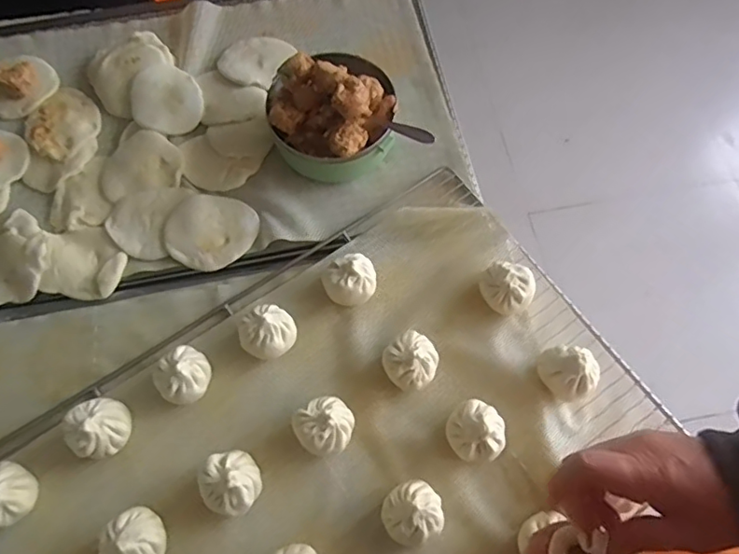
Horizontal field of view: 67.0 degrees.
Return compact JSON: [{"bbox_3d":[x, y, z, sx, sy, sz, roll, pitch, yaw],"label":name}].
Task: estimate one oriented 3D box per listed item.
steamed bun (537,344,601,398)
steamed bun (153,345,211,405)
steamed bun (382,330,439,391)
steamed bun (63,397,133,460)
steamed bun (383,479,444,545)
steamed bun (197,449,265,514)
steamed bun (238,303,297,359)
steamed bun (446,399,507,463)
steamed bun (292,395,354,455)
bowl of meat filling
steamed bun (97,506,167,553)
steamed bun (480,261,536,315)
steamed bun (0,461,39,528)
[{"bbox_3d":[0.191,0.089,0.536,0.046,0.050,0.052,-26,71,-10],"label":"steamed bun"},{"bbox_3d":[-0.177,0.092,0.529,0.048,0.033,0.050,42,73,15],"label":"steamed bun"},{"bbox_3d":[0.041,0.082,0.542,0.051,0.036,0.051,0,68,0],"label":"steamed bun"},{"bbox_3d":[-0.249,0.137,0.512,0.054,0.036,0.053,-2,68,-1],"label":"steamed bun"},{"bbox_3d":[0.039,0.206,0.487,0.052,0.039,0.050,0,68,0],"label":"steamed bun"},{"bbox_3d":[-0.123,0.182,0.495,0.050,0.037,0.053,0,68,0],"label":"steamed bun"},{"bbox_3d":[-0.100,0.054,0.551,0.053,0.038,0.051,0,68,0],"label":"steamed bun"},{"bbox_3d":[0.099,0.143,0.515,0.053,0.042,0.048,41,73,14],"label":"steamed bun"},{"bbox_3d":[-0.041,0.138,0.517,0.052,0.039,0.051,0,68,0],"label":"steamed bun"},{"bbox_3d":[-0.043,-0.185,0.623,0.135,0.096,0.131,0,68,0],"label":"bowl of meat filling"},{"bbox_3d":[-0.201,0.225,0.476,0.050,0.037,0.051,0,68,0],"label":"steamed bun"},{"bbox_3d":[0.138,0.012,0.564,0.052,0.046,0.044,28,70,10],"label":"steamed bun"},{"bbox_3d":[-0.324,0.191,0.489,0.049,0.034,0.051,1,66,-2],"label":"steamed bun"}]

